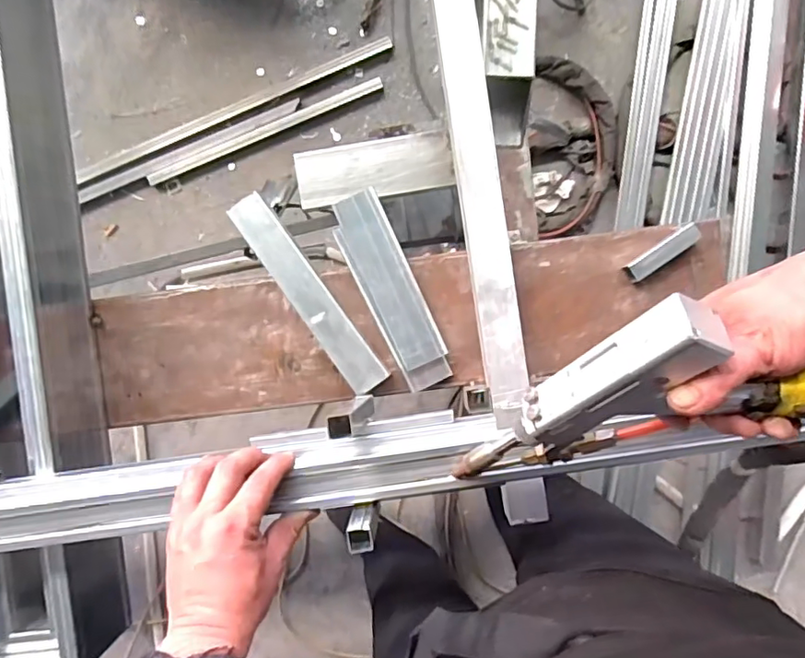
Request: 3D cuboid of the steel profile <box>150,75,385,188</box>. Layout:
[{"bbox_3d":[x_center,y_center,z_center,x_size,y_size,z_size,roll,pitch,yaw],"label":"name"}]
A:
[{"bbox_3d":[-0.320,-0.457,1.312,0.574,0.018,0.039,-23,91,2],"label":"steel profile"}]

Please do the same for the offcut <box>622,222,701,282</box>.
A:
[{"bbox_3d":[0.283,-0.083,0.610,0.084,0.017,0.022,-34,92,3],"label":"offcut"}]

